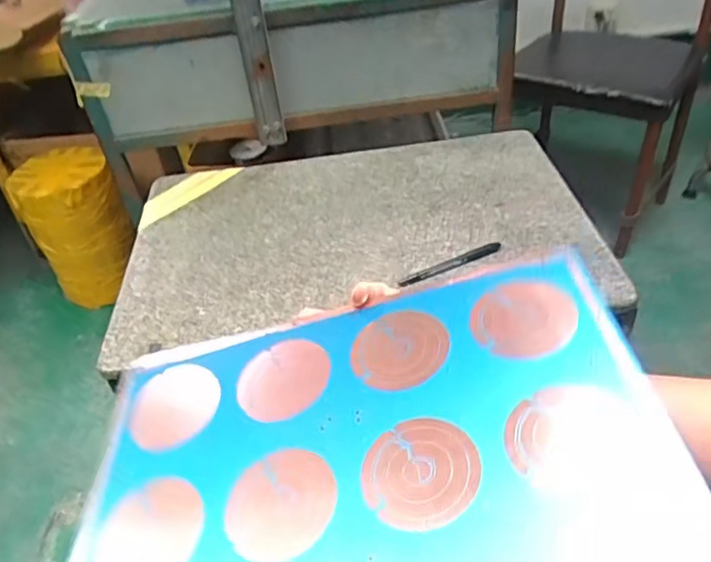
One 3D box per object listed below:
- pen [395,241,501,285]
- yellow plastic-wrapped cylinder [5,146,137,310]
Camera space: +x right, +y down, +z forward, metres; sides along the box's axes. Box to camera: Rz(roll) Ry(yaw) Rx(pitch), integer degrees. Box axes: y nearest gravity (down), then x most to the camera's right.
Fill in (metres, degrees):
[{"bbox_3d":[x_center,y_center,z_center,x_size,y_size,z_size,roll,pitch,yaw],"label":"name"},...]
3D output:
[{"bbox_3d":[0.119,-0.021,0.742,0.140,0.011,0.016,-21,42,-17],"label":"pen"},{"bbox_3d":[-0.668,-0.110,1.493,0.216,0.362,0.205,-24,43,-18],"label":"yellow plastic-wrapped cylinder"}]

